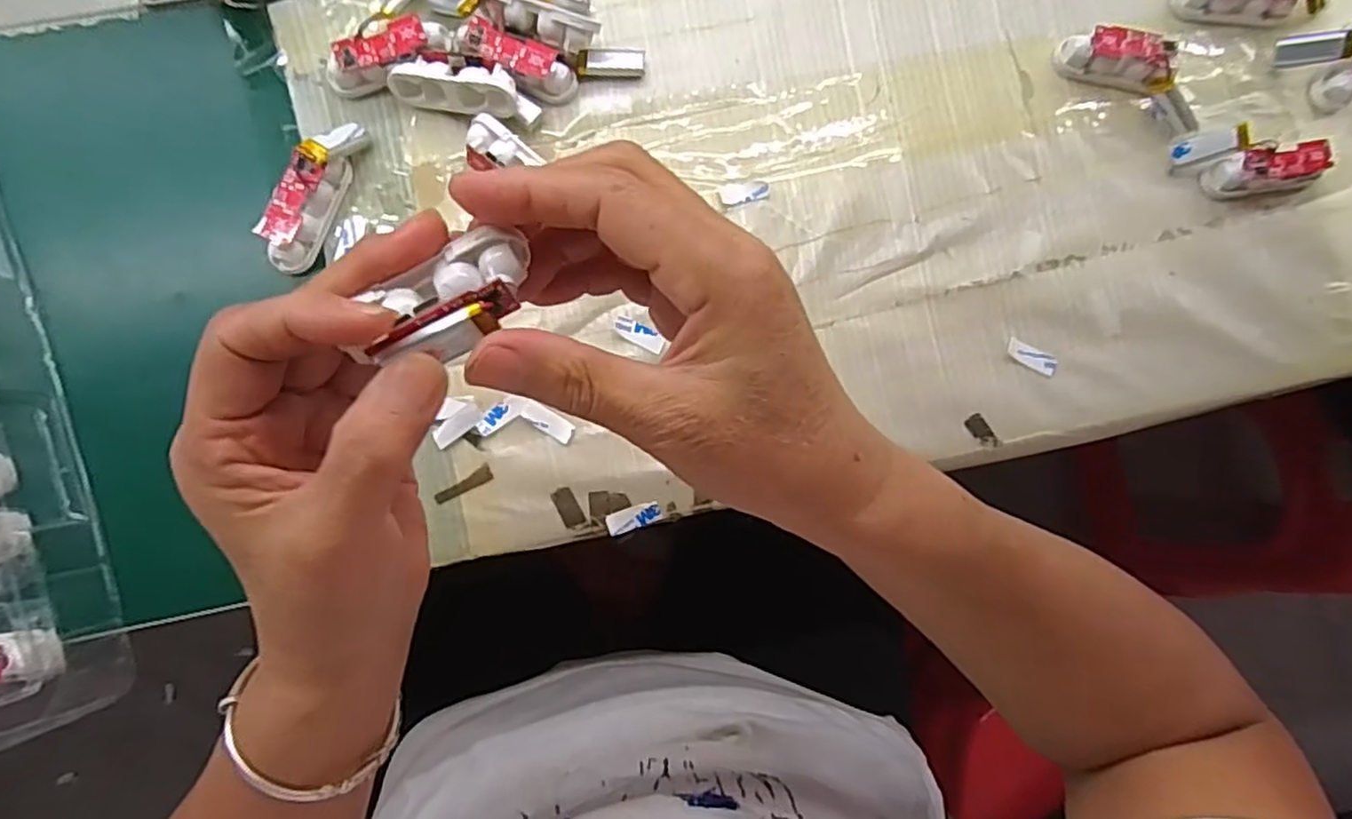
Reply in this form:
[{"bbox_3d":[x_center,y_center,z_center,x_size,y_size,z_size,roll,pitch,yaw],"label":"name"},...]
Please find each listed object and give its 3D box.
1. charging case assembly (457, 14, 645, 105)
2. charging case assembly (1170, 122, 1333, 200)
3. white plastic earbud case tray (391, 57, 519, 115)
[{"bbox_3d":[-0.061,-0.173,0.353,0.089,0.016,0.030,1,85,-17],"label":"charging case assembly"},{"bbox_3d":[0.302,-0.130,0.369,0.075,0.022,0.032,-8,85,-4],"label":"charging case assembly"},{"bbox_3d":[-0.109,-0.159,0.347,0.062,0.026,0.020,11,84,-2],"label":"white plastic earbud case tray"}]

